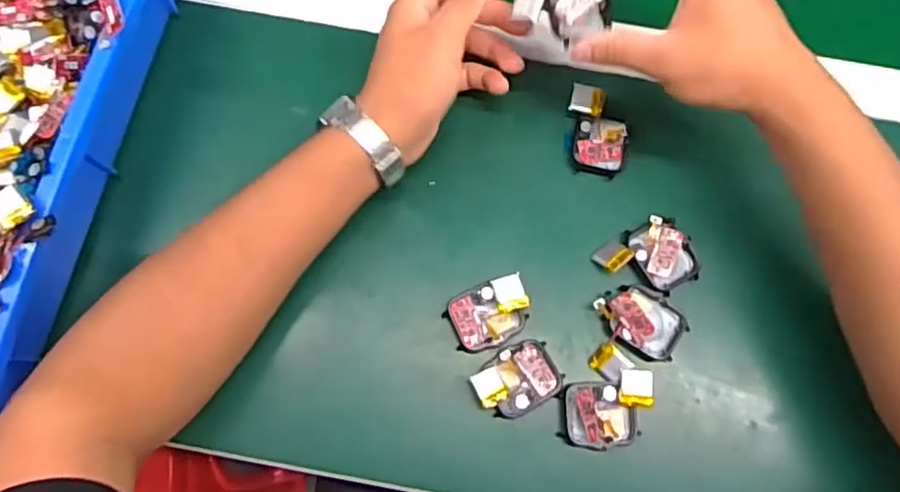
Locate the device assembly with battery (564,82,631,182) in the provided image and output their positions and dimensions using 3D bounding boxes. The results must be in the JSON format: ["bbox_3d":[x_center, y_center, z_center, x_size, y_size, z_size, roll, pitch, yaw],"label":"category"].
[{"bbox_3d":[0.100,-0.078,0.432,0.045,0.019,0.056,14,76,2],"label":"device assembly with battery"}]

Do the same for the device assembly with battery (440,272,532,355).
[{"bbox_3d":[0.025,0.042,0.392,0.050,0.012,0.038,-22,77,-6],"label":"device assembly with battery"}]

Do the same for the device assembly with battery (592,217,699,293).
[{"bbox_3d":[0.128,0.009,0.408,0.058,0.017,0.046,-23,78,-7],"label":"device assembly with battery"}]

